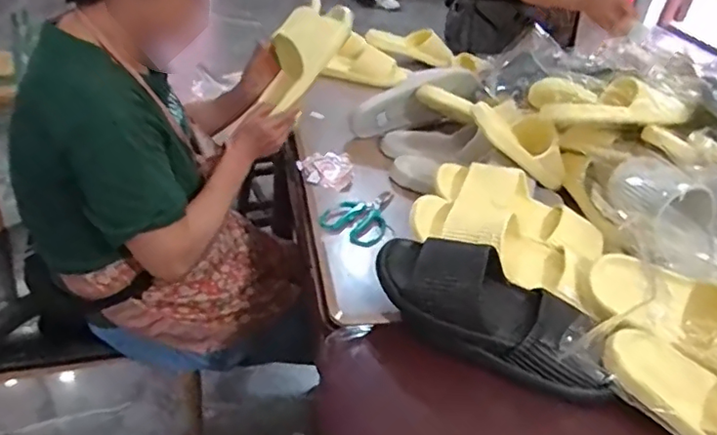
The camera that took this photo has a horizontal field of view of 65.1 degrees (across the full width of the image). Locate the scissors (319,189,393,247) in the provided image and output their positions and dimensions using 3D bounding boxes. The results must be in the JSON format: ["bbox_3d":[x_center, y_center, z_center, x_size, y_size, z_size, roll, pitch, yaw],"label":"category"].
[{"bbox_3d":[0.006,-0.009,0.875,0.095,0.016,0.149,20,41,16],"label":"scissors"}]

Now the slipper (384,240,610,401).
[{"bbox_3d":[0.155,0.107,0.661,0.290,0.087,0.113,19,41,16],"label":"slipper"}]

